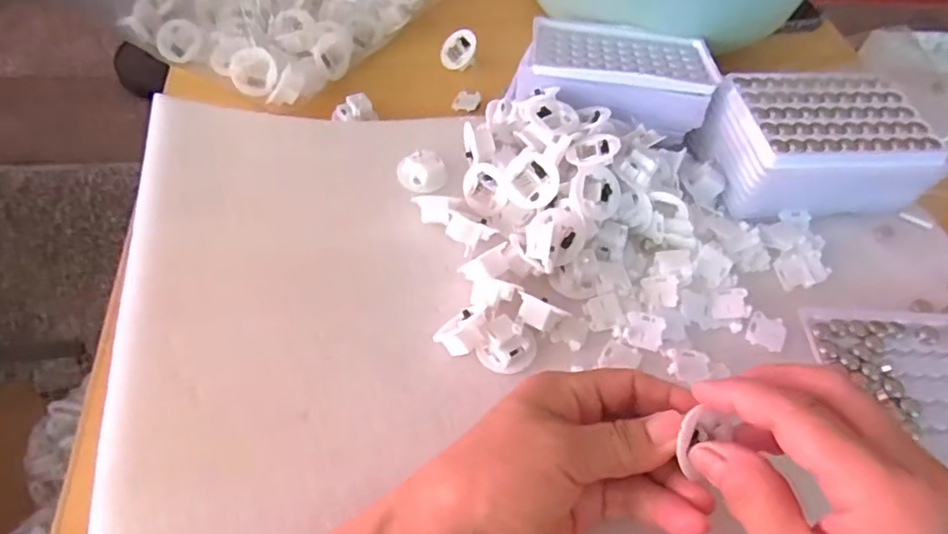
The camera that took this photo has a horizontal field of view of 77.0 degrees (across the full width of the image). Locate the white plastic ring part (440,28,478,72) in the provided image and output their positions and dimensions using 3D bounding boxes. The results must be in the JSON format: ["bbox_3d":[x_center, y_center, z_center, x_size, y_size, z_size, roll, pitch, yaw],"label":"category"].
[{"bbox_3d":[-0.009,-0.176,0.488,0.033,0.020,0.028,-45,65,18],"label":"white plastic ring part"}]

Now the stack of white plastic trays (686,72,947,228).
[{"bbox_3d":[0.228,-0.083,0.401,0.132,0.046,0.100,-7,56,-10],"label":"stack of white plastic trays"}]

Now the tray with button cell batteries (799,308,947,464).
[{"bbox_3d":[0.255,0.064,0.329,0.129,0.008,0.088,2,55,-4],"label":"tray with button cell batteries"}]

